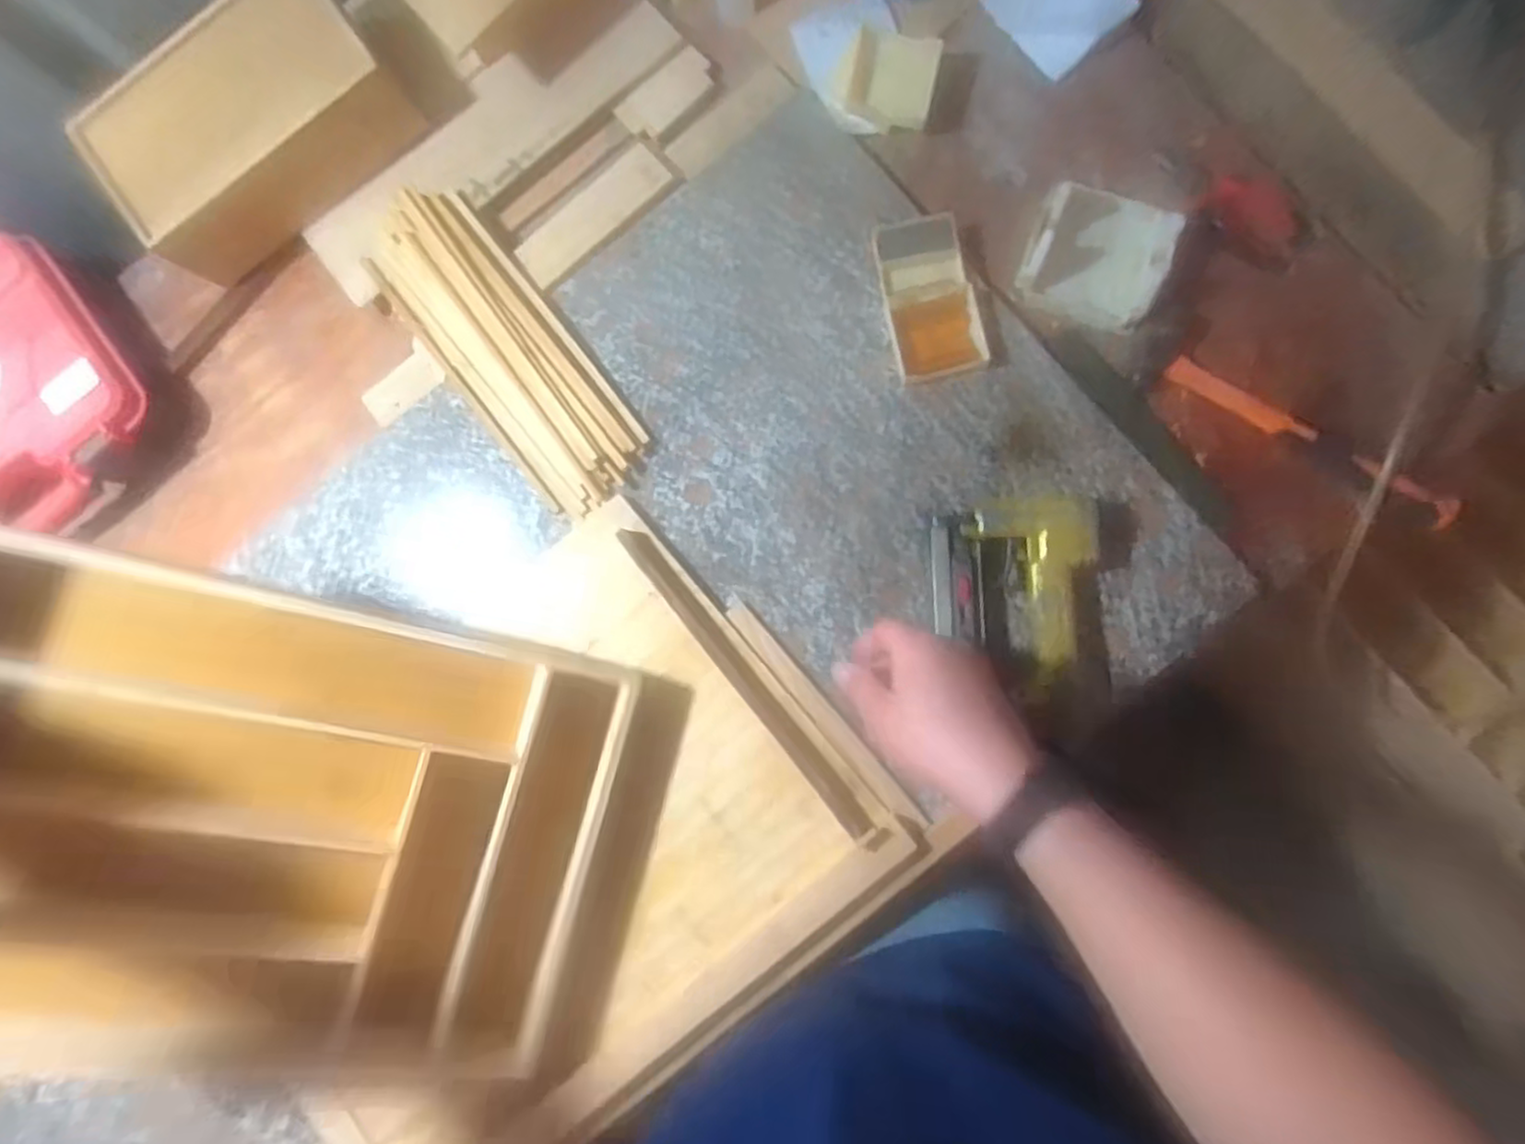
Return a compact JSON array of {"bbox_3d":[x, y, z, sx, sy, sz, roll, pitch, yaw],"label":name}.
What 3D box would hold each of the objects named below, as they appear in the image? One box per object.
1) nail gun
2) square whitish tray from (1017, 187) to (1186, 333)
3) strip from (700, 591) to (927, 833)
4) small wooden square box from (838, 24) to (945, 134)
[{"bbox_3d":[0.205,0.023,0.579,0.128,0.036,0.167,-1,84,3],"label":"nail gun"},{"bbox_3d":[0.287,-0.274,0.601,0.115,0.033,0.111,25,85,5],"label":"square whitish tray"},{"bbox_3d":[0.051,0.119,0.589,0.019,0.015,0.232,-41,83,-2],"label":"strip"},{"bbox_3d":[0.113,-0.433,0.626,0.078,0.034,0.065,15,85,4],"label":"small wooden square box"}]

